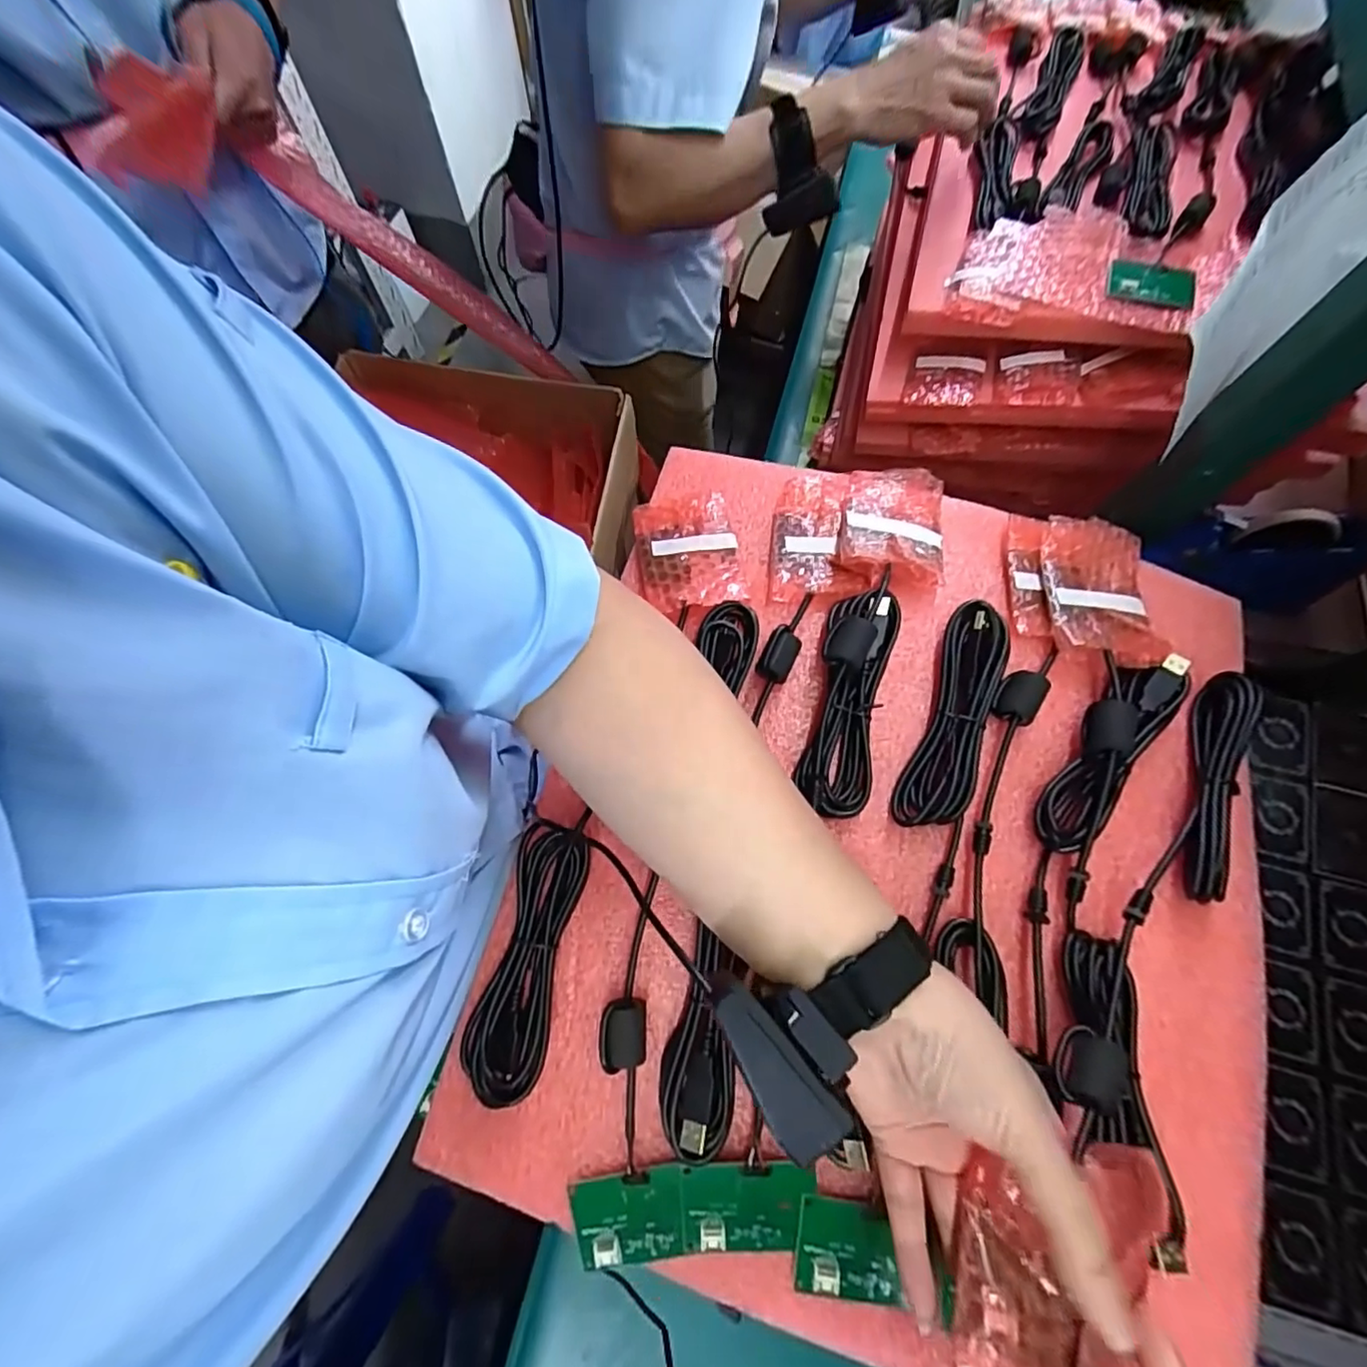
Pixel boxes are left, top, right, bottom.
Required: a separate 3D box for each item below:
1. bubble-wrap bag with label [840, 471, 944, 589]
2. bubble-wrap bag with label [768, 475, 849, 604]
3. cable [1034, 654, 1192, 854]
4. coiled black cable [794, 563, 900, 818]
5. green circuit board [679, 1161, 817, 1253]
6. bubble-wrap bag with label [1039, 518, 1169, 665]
[{"bbox_3d":[0.144,-0.109,0.412,0.070,0.022,0.083,11,66,4],"label":"bubble-wrap bag with label"},{"bbox_3d":[0.086,-0.103,0.417,0.052,0.015,0.092,9,66,3],"label":"bubble-wrap bag with label"},{"bbox_3d":[0.257,0.033,0.361,0.039,0.035,0.144,39,71,15],"label":"cable"},{"bbox_3d":[0.104,0.005,0.370,0.045,0.038,0.149,14,79,6],"label":"coiled black cable"},{"bbox_3d":[0.033,0.271,0.311,0.068,0.005,0.043,-2,85,4],"label":"green circuit board"},{"bbox_3d":[0.273,-0.062,0.392,0.067,0.020,0.097,7,66,3],"label":"bubble-wrap bag with label"}]

